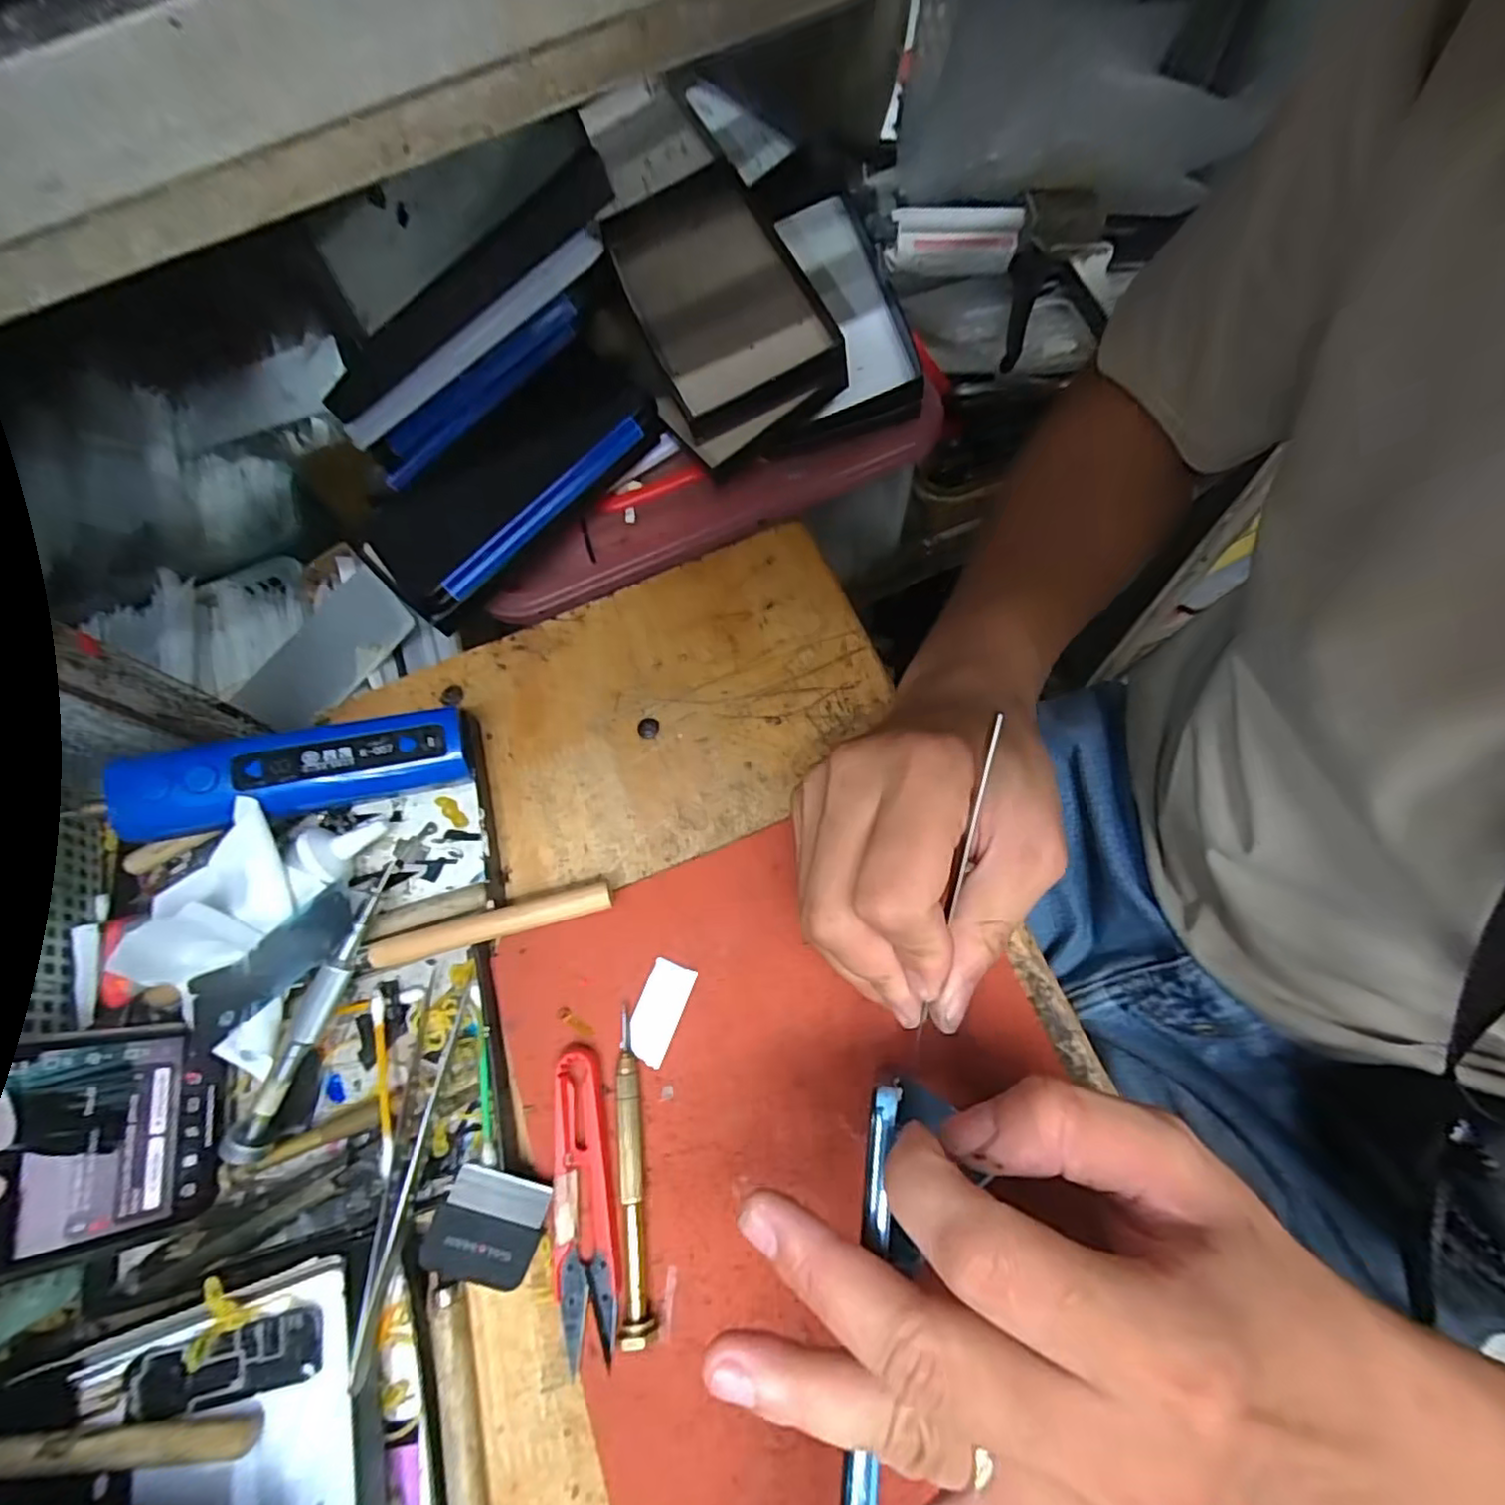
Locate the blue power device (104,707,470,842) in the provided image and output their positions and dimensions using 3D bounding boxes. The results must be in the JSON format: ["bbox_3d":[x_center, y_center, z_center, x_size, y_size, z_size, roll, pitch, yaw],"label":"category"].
[{"bbox_3d":[-0.190,0.007,0.274,0.124,0.024,0.032,-11,66,-20],"label":"blue power device"}]

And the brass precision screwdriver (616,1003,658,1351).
[{"bbox_3d":[-0.046,0.154,0.244,0.010,0.011,0.105,-11,69,2],"label":"brass precision screwdriver"}]

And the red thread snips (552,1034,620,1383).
[{"bbox_3d":[-0.063,0.165,0.242,0.022,0.009,0.101,-9,69,3],"label":"red thread snips"}]

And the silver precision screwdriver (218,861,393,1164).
[{"bbox_3d":[-0.170,0.101,0.255,0.015,0.008,0.118,23,83,12],"label":"silver precision screwdriver"}]

